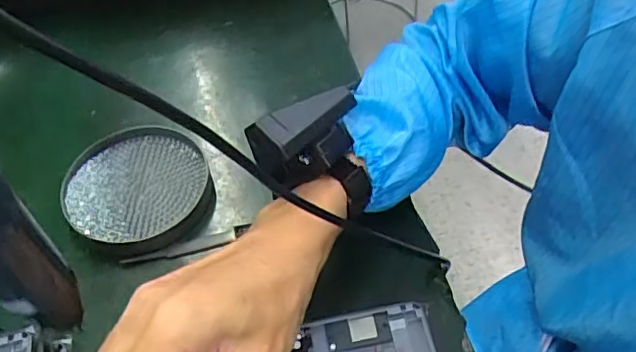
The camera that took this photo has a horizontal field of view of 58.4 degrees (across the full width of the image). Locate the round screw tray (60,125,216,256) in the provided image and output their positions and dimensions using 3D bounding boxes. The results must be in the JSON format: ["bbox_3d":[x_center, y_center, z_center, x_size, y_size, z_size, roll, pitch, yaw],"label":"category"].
[{"bbox_3d":[-0.143,0.010,0.457,0.110,0.020,0.118,-3,53,4],"label":"round screw tray"}]

